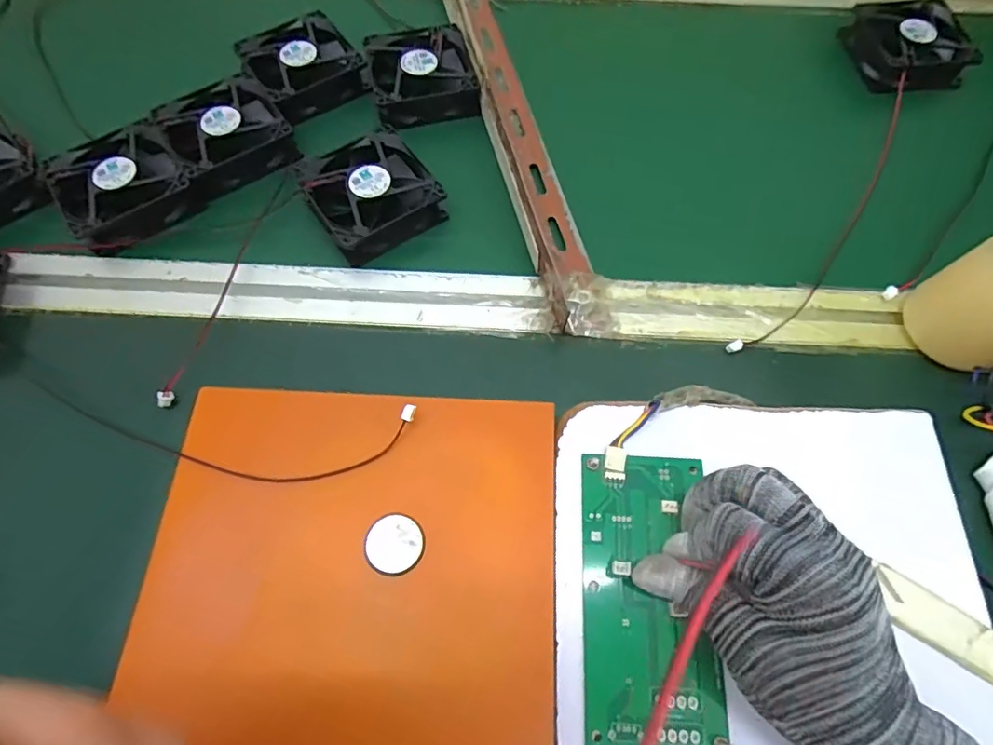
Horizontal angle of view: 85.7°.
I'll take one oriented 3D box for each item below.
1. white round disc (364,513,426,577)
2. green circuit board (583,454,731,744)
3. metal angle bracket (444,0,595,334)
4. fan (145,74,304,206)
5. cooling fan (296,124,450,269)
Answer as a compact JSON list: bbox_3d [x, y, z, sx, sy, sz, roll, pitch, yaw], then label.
[{"bbox_3d":[-0.051,0.086,0.268,0.029,0.004,0.029,0,65,0],"label":"white round disc"},{"bbox_3d":[0.075,0.108,0.265,0.063,0.006,0.133,2,68,-1],"label":"green circuit board"},{"bbox_3d":[0.007,-0.210,0.414,0.042,0.031,0.395,-12,66,-5],"label":"metal angle bracket"},{"bbox_3d":[-0.203,-0.180,0.401,0.082,0.029,0.086,-35,70,-15],"label":"fan"},{"bbox_3d":[-0.088,-0.128,0.377,0.081,0.030,0.091,-28,68,-12],"label":"cooling fan"}]

